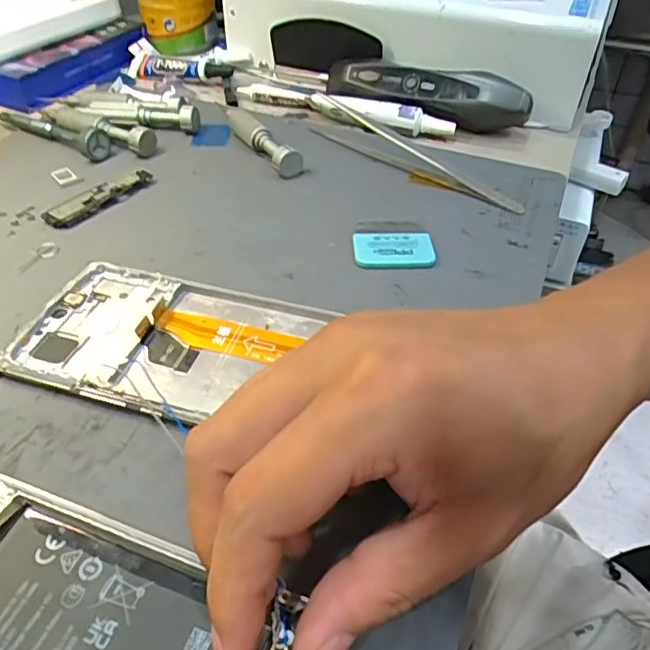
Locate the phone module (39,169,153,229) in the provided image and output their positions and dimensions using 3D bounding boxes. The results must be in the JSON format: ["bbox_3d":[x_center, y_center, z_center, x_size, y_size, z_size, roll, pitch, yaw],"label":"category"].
[{"bbox_3d":[-0.126,-0.072,0.323,0.017,0.006,0.065,29,50,25],"label":"phone module"}]

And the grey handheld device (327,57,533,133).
[{"bbox_3d":[0.067,-0.160,0.399,0.144,0.034,0.035,15,45,12],"label":"grey handheld device"}]

